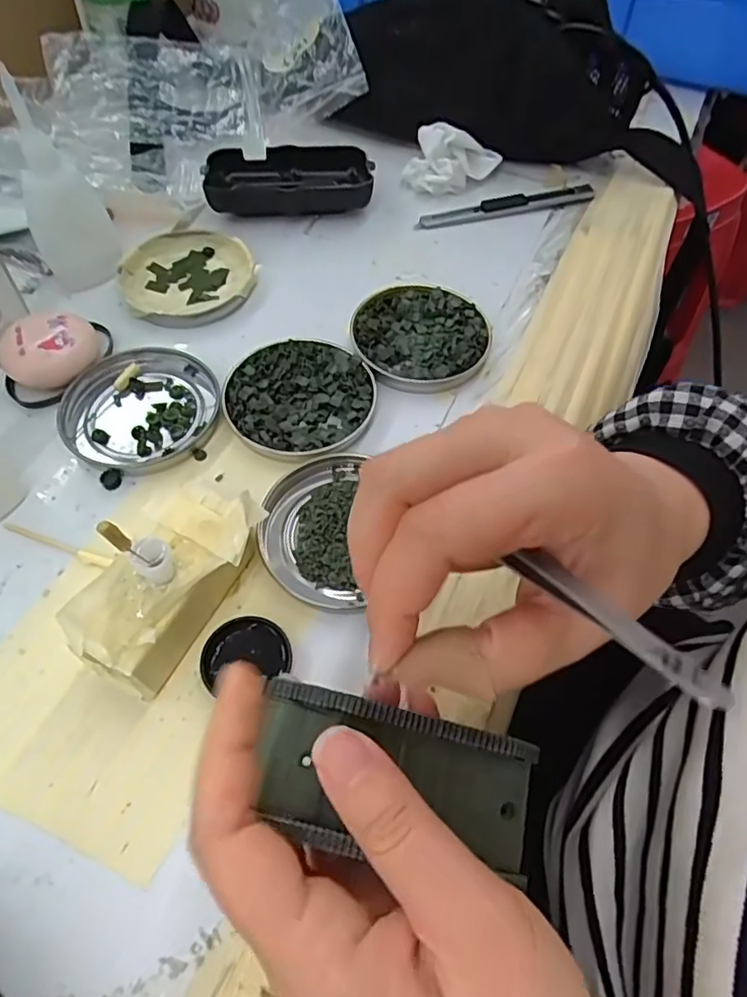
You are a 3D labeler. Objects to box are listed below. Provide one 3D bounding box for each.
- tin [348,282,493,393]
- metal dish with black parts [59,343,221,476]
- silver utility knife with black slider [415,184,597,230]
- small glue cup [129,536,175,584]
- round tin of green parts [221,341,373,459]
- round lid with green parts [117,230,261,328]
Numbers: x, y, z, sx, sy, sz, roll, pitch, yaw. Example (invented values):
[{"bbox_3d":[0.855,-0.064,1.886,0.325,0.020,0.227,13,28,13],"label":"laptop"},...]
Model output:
[{"bbox_3d":[0.027,-0.094,0.344,0.077,0.010,0.079,0,58,0],"label":"tin"},{"bbox_3d":[-0.123,-0.048,0.314,0.076,0.007,0.077,0,58,0],"label":"metal dish with black parts"},{"bbox_3d":[0.094,-0.206,0.417,0.132,0.006,0.016,-14,59,-9],"label":"silver utility knife with black slider"},{"bbox_3d":[-0.084,0.024,0.227,0.014,0.015,0.013,0,58,0],"label":"small glue cup"},{"bbox_3d":[-0.040,-0.053,0.317,0.076,0.009,0.077,0,58,0],"label":"round tin of green parts"},{"bbox_3d":[-0.114,-0.138,0.367,0.079,0.009,0.078,0,58,0],"label":"round lid with green parts"}]

